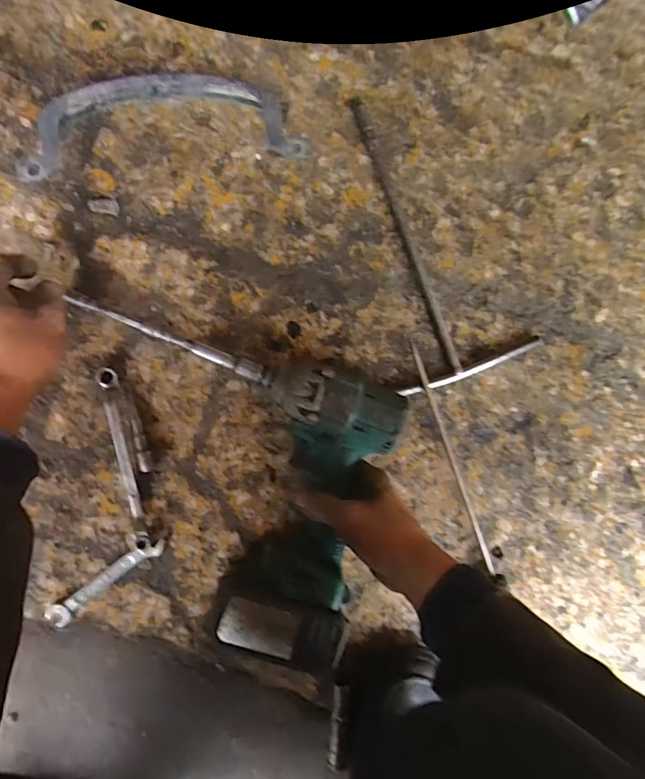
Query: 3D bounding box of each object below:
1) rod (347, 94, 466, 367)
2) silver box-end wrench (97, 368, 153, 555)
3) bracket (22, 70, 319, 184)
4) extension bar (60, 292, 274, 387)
[{"bbox_3d":[0.083,-0.151,0.473,0.010,0.011,0.284,-22,93,-8],"label":"rod"},{"bbox_3d":[-0.181,0.064,0.432,0.019,0.015,0.167,-12,92,-8],"label":"silver box-end wrench"},{"bbox_3d":[-0.138,-0.238,0.417,0.225,0.063,0.112,-9,91,-8],"label":"bracket"},{"bbox_3d":[-0.135,-0.045,0.431,0.192,0.011,0.014,22,87,-1],"label":"extension bar"}]

